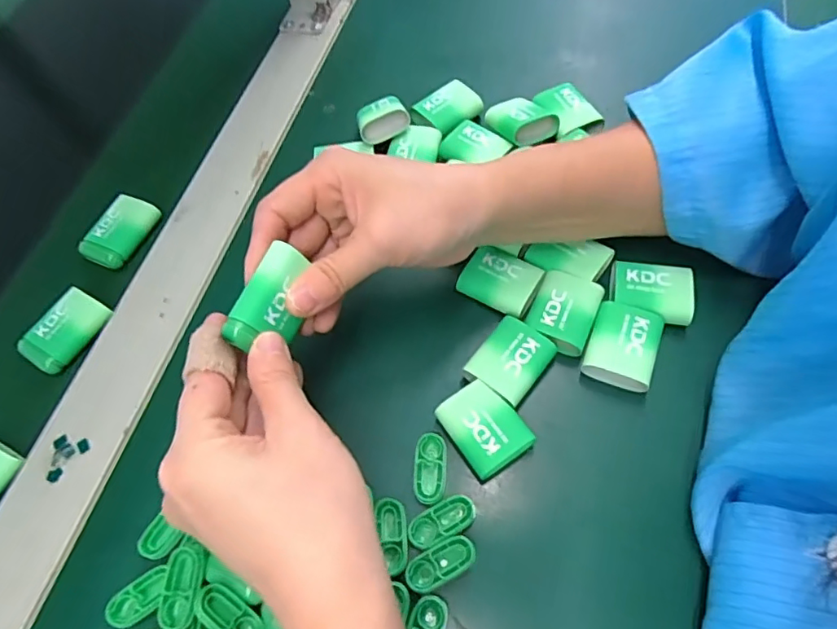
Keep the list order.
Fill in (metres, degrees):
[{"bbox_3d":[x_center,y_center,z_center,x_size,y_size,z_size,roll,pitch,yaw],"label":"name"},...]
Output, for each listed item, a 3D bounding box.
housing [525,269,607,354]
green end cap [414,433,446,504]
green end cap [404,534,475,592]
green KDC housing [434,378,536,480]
[{"bbox_3d":[0.081,-0.002,0.301,0.034,0.013,0.043,20,56,19],"label":"housing"},{"bbox_3d":[0.006,0.077,0.271,0.016,0.007,0.033,1,52,6],"label":"green end cap"},{"bbox_3d":[0.010,0.116,0.249,0.034,0.005,0.016,-23,53,-13],"label":"green end cap"},{"bbox_3d":[0.034,0.059,0.275,0.034,0.018,0.043,-31,55,-18],"label":"green KDC housing"}]

